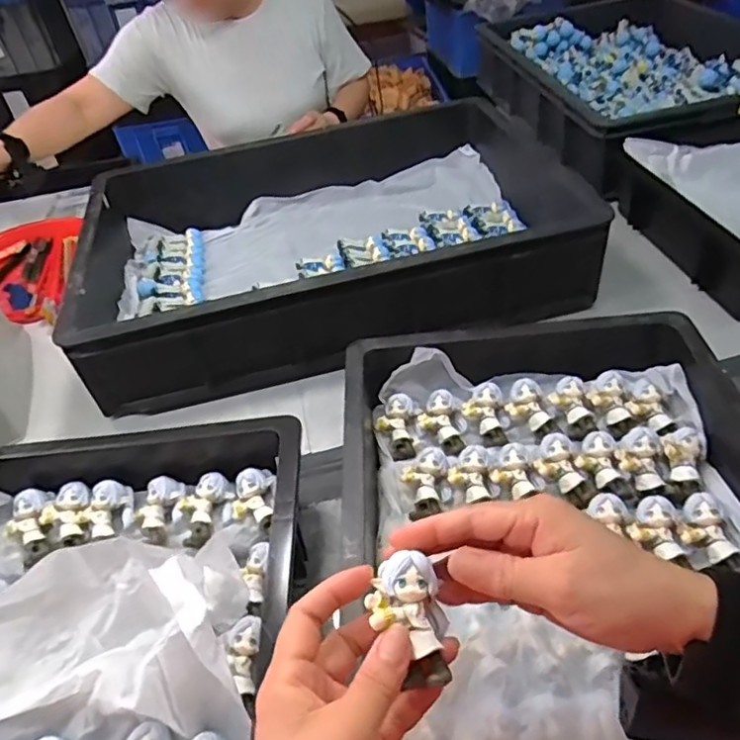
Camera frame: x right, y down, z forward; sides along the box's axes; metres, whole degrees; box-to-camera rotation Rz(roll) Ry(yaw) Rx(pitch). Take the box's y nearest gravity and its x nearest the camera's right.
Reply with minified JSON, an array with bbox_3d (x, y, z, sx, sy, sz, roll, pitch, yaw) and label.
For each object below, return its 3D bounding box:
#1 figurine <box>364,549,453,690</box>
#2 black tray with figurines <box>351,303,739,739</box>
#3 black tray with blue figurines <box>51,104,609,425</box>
[{"bbox_3d":[0.022,0.125,0.293,0.036,0.031,0.056,-19,48,-11],"label":"figurine"},{"bbox_3d":[0.136,0.123,0.422,0.314,0.100,0.486,-7,43,2],"label":"black tray with figurines"},{"bbox_3d":[-0.069,-0.182,0.782,0.580,0.121,0.408,-14,43,-5],"label":"black tray with blue figurines"}]

